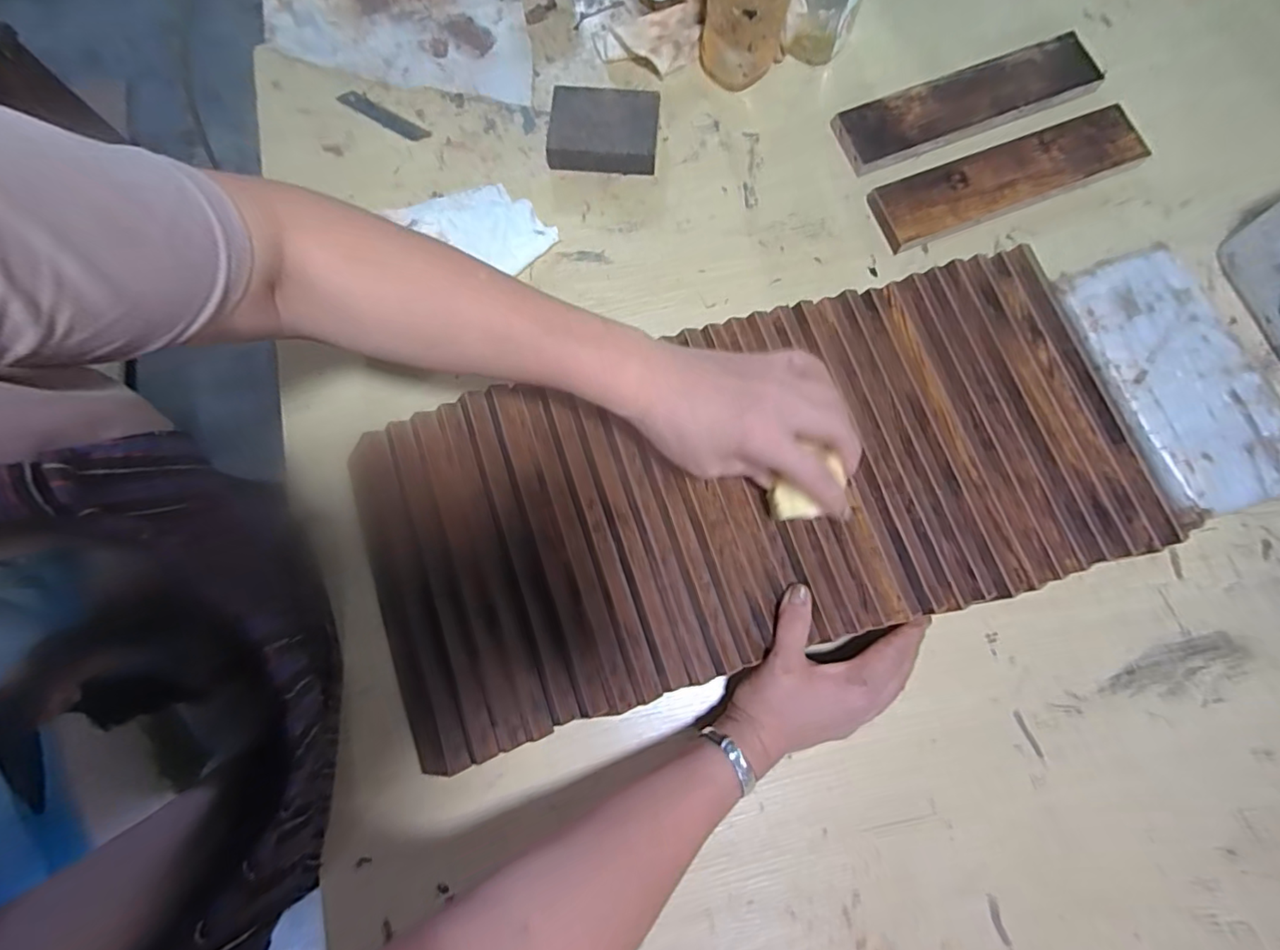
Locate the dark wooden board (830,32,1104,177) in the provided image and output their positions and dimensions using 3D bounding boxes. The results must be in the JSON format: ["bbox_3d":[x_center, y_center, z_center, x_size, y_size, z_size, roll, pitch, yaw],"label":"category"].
[{"bbox_3d":[0.312,-0.350,0.528,0.256,0.020,0.068,-21,79,-5],"label":"dark wooden board"}]

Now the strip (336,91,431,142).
[{"bbox_3d":[-0.248,-0.346,0.534,0.100,0.007,0.020,33,80,6],"label":"strip"}]

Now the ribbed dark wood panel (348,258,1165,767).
[{"bbox_3d":[0.080,0.009,0.409,0.550,0.018,0.244,-16,79,-3],"label":"ribbed dark wood panel"}]

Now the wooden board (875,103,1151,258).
[{"bbox_3d":[0.333,-0.268,0.505,0.248,0.023,0.063,-19,79,-5],"label":"wooden board"}]

